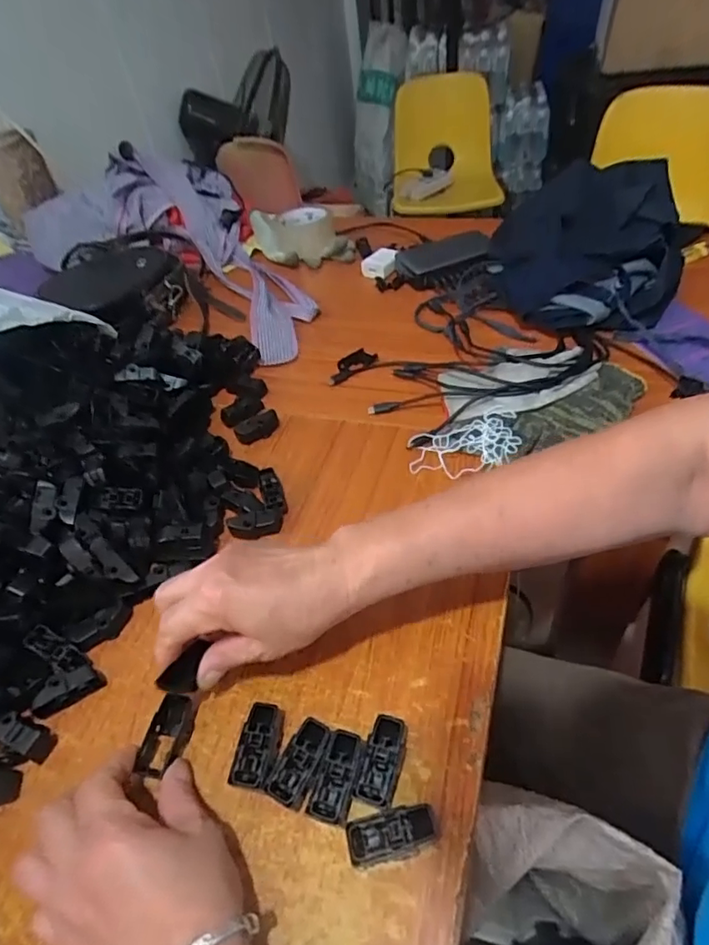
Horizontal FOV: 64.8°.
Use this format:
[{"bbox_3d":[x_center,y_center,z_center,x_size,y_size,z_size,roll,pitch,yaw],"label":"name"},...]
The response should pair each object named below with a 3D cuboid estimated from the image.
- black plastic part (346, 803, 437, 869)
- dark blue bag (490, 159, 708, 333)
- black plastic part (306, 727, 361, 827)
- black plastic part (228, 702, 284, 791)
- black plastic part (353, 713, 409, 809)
[{"bbox_3d":[0.021,0.205,0.315,0.049,0.020,0.024,-14,46,-5],"label":"black plastic part"},{"bbox_3d":[0.294,-0.301,0.706,0.233,0.062,0.333,21,53,26],"label":"dark blue bag"},{"bbox_3d":[-0.011,0.186,0.339,0.023,0.020,0.049,7,48,14],"label":"black plastic part"},{"bbox_3d":[-0.060,0.174,0.354,0.024,0.020,0.048,4,47,11],"label":"black plastic part"},{"bbox_3d":[0.018,0.178,0.342,0.023,0.019,0.049,11,49,18],"label":"black plastic part"}]

